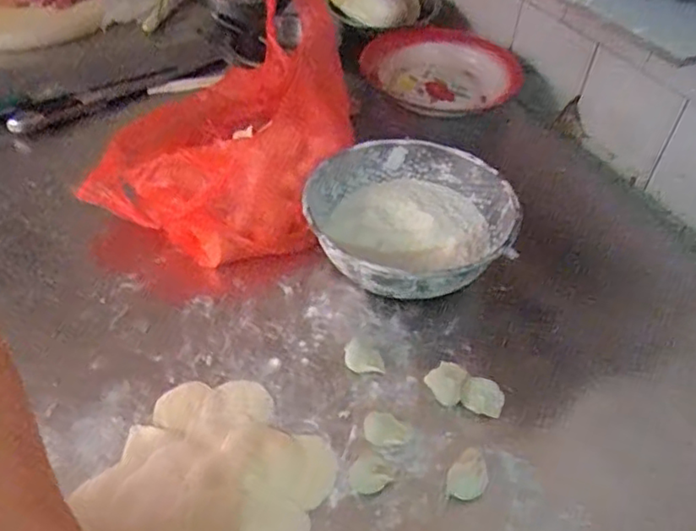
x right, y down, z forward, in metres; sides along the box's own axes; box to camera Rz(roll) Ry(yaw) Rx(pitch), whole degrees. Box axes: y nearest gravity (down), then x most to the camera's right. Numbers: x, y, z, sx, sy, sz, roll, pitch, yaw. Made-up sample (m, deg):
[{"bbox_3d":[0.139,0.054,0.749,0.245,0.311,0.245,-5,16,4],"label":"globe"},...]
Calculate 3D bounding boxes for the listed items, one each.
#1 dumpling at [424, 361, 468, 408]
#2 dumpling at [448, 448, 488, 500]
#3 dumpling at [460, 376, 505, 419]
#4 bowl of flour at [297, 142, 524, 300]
[{"bbox_3d":[0.090,0.107,0.587,0.034,0.021,0.032,24,50,17],"label":"dumpling"},{"bbox_3d":[0.103,0.176,0.537,0.030,0.014,0.040,31,53,23],"label":"dumpling"},{"bbox_3d":[0.123,0.120,0.584,0.038,0.017,0.028,18,49,12],"label":"dumpling"},{"bbox_3d":[0.061,-0.050,0.700,0.208,0.072,0.212,2,47,-2],"label":"bowl of flour"}]

